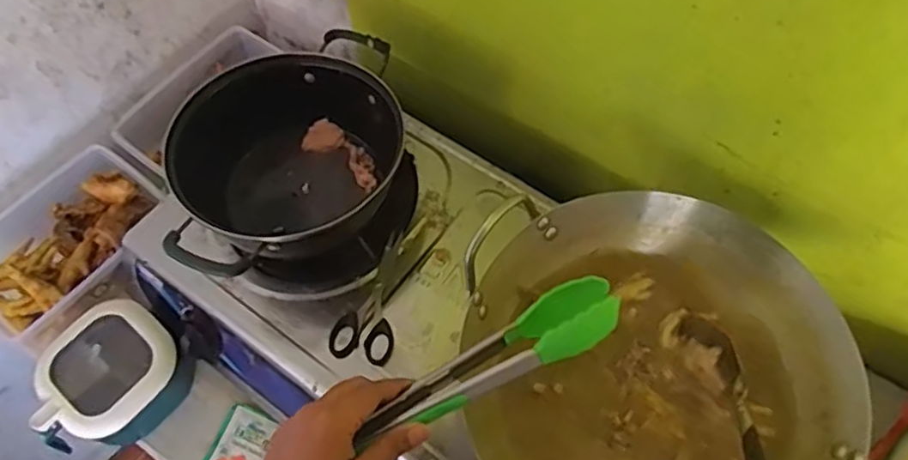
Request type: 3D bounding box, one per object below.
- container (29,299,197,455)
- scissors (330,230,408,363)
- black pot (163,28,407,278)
[{"bbox_3d":[-0.368,0.164,0.733,0.123,0.080,0.148,30,67,16],"label":"container"},{"bbox_3d":[-0.086,0.067,0.722,0.064,0.005,0.148,8,62,6],"label":"scissors"},{"bbox_3d":[-0.169,-0.057,0.724,0.231,0.129,0.233,-1,62,1],"label":"black pot"}]

